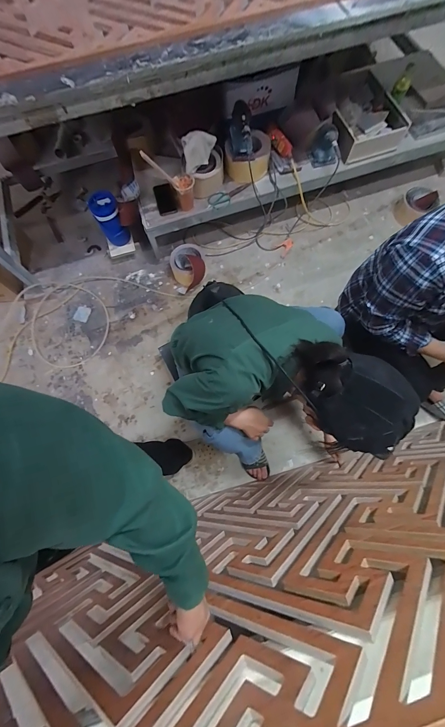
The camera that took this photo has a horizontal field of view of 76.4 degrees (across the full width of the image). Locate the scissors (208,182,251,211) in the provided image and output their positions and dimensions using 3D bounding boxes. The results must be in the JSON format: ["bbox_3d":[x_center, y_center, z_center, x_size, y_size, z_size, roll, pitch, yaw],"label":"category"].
[{"bbox_3d":[0.033,-0.751,1.284,0.195,0.069,0.019,-16,33,4],"label":"scissors"}]

